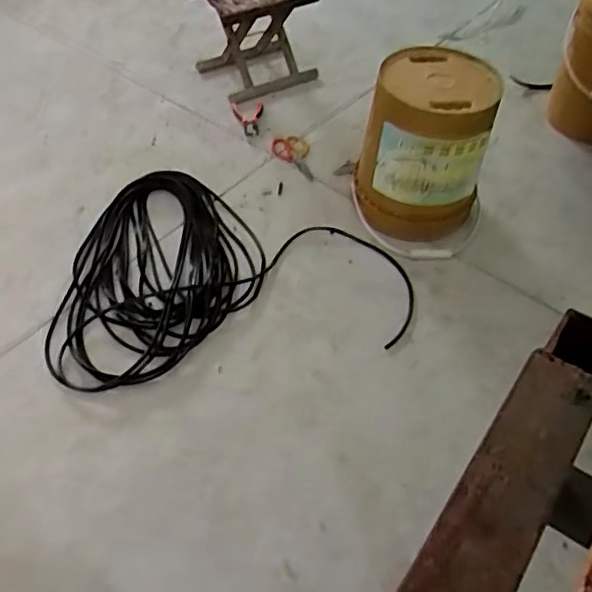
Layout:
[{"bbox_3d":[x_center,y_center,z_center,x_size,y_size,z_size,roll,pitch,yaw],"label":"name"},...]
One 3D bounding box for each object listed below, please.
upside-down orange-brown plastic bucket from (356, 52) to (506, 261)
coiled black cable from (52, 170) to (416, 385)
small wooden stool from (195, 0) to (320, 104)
[{"bbox_3d":[0.301,-0.323,1.400,0.296,0.363,0.295,1,50,-1],"label":"upside-down orange-brown plastic bucket"},{"bbox_3d":[-0.161,-0.086,1.415,0.796,0.044,0.582,-8,51,-8],"label":"coiled black cable"},{"bbox_3d":[-0.114,-0.787,1.813,0.304,0.316,0.276,-21,54,-18],"label":"small wooden stool"}]

